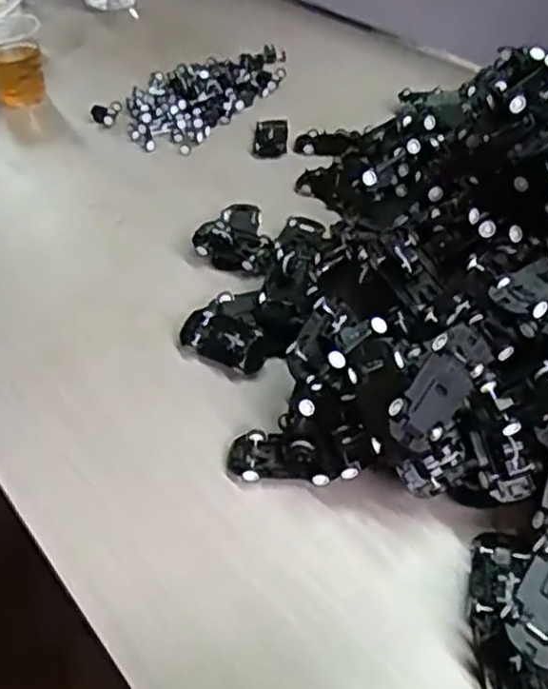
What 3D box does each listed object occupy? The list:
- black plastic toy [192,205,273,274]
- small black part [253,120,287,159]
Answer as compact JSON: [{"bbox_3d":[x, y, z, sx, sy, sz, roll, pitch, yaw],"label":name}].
[{"bbox_3d":[-0.033,-0.080,0.575,0.055,0.022,0.071,-12,43,-5],"label":"black plastic toy"},{"bbox_3d":[-0.003,-0.195,0.704,0.031,0.009,0.055,-2,43,5],"label":"small black part"}]

